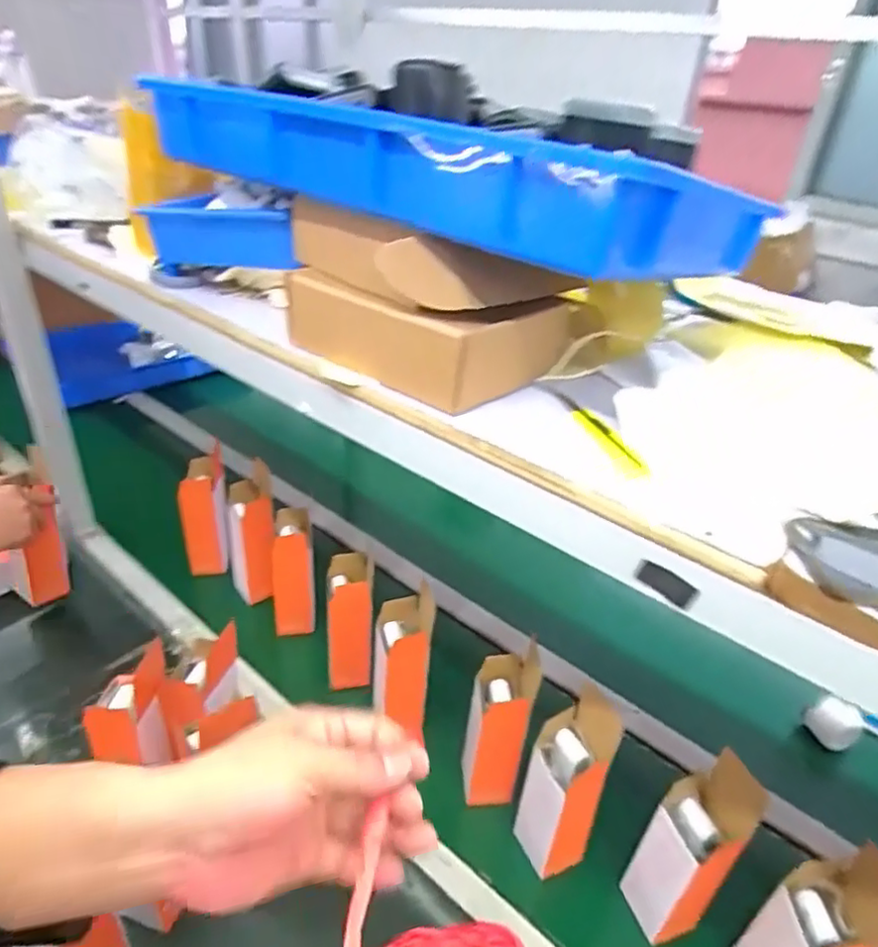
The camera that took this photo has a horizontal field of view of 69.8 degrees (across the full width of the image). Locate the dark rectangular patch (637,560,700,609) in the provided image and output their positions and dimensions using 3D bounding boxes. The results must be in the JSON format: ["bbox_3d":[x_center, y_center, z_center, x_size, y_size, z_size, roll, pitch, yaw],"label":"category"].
[{"bbox_3d":[0.152,0.075,0.422,0.039,0.021,0.004,24,37,27],"label":"dark rectangular patch"}]

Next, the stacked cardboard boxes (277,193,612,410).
[{"bbox_3d":[-0.019,-0.168,0.587,0.267,0.131,0.167,26,37,29],"label":"stacked cardboard boxes"}]

